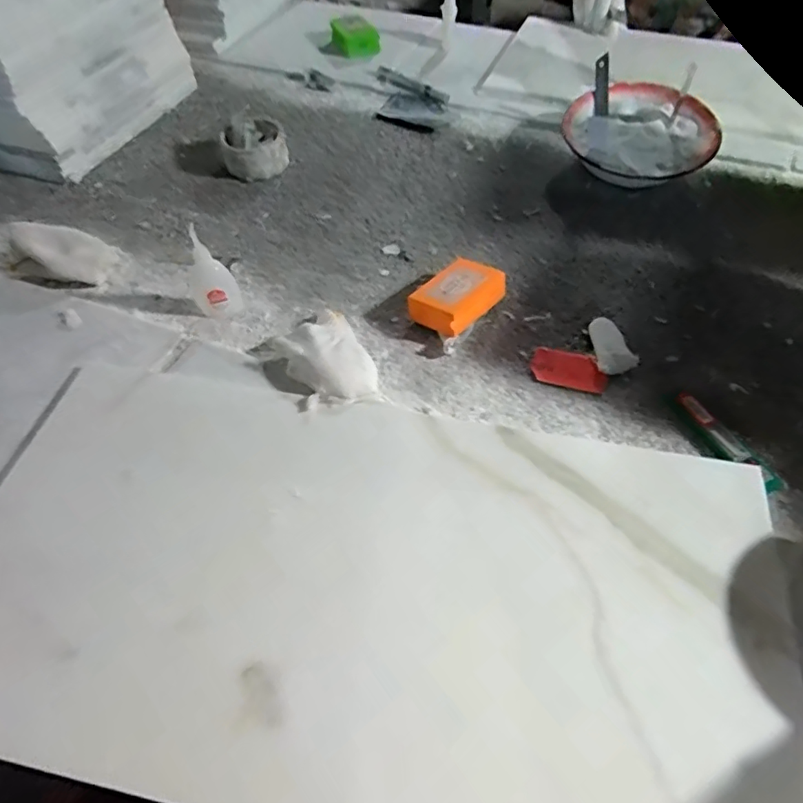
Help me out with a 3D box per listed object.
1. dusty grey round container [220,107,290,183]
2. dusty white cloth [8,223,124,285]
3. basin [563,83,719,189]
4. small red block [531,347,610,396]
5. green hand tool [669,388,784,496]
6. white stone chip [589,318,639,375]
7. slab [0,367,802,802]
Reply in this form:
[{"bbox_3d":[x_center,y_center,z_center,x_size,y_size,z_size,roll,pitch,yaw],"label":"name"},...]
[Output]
[{"bbox_3d":[-0.200,-0.346,0.742,0.088,0.051,0.084,-13,55,-8],"label":"dusty grey round container"},{"bbox_3d":[-0.386,-0.173,0.626,0.106,0.054,0.064,9,55,8],"label":"dusty white cloth"},{"bbox_3d":[0.310,-0.342,0.729,0.193,0.059,0.169,22,58,15],"label":"basin"},{"bbox_3d":[0.166,-0.032,0.541,0.071,0.005,0.041,12,53,9],"label":"small red block"},{"bbox_3d":[0.279,0.035,0.478,0.033,0.008,0.113,-21,55,-16],"label":"green hand tool"},{"bbox_3d":[0.212,-0.056,0.552,0.037,0.009,0.073,1,52,1],"label":"white stone chip"},{"bbox_3d":[-0.039,0.127,0.401,0.582,0.021,0.299,10,53,7],"label":"slab"}]

